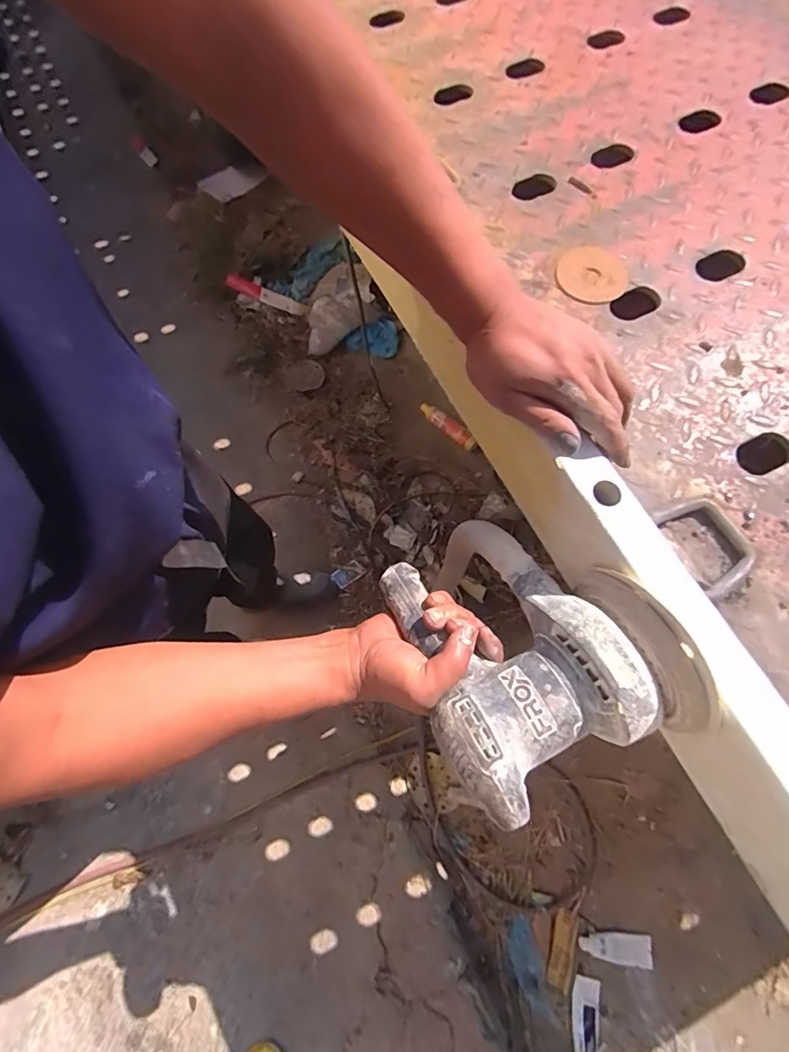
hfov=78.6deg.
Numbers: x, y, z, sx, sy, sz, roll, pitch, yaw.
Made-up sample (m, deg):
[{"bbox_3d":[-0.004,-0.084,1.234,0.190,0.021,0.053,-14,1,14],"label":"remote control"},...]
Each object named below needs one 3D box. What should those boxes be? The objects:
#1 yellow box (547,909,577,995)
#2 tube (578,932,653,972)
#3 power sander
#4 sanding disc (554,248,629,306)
[{"bbox_3d":[0.362,0.911,1.036,0.050,0.012,0.138,14,69,8],"label":"yellow box"},{"bbox_3d":[0.484,0.920,1.050,0.155,0.026,0.057,7,68,6],"label":"tube"},{"bbox_3d":[0.093,0.086,0.396,0.177,0.119,0.230,-25,71,-7],"label":"power sander"},{"bbox_3d":[0.214,-0.272,0.525,0.070,0.007,0.075,-1,70,2],"label":"sanding disc"}]

